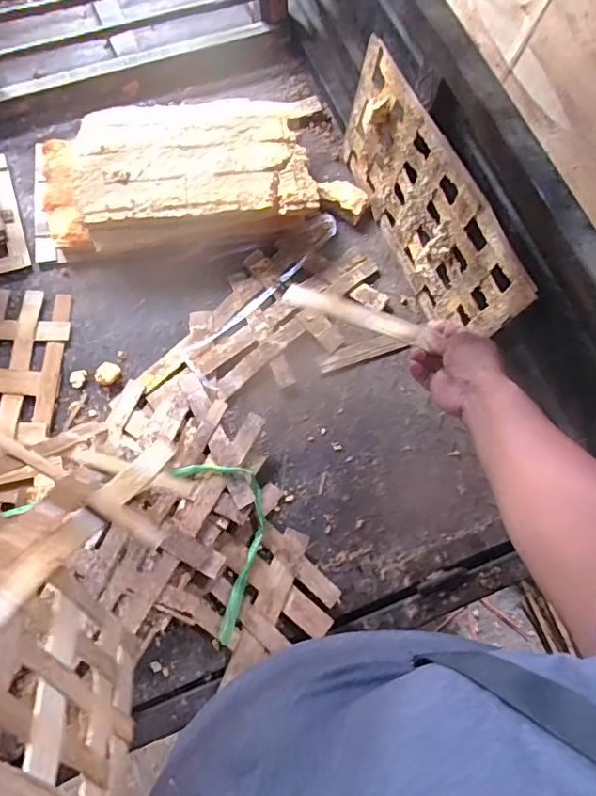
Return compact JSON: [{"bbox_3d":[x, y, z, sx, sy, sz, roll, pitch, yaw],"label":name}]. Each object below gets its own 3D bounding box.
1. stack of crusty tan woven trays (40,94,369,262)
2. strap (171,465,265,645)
[{"bbox_3d":[-0.165,-0.389,0.898,0.525,0.088,0.270,-12,72,-6],"label":"stack of crusty tan woven trays"},{"bbox_3d":[-0.086,0.196,0.737,0.105,0.030,0.235,-18,73,-7],"label":"strap"}]

